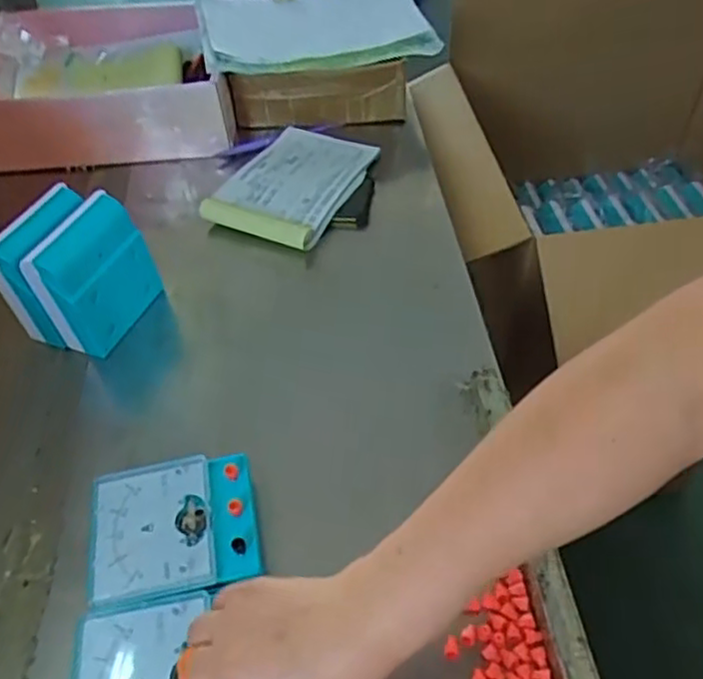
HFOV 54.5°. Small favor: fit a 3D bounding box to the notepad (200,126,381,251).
[{"bbox_3d":[-0.066,-0.185,0.793,0.141,0.019,0.193,17,50,18],"label":"notepad"}]

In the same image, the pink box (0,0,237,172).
[{"bbox_3d":[-0.323,-0.340,0.882,0.332,0.107,0.221,-1,48,2],"label":"pink box"}]

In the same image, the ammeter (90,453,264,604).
[{"bbox_3d":[-0.126,0.141,0.502,0.119,0.041,0.108,-10,48,-7],"label":"ammeter"}]

